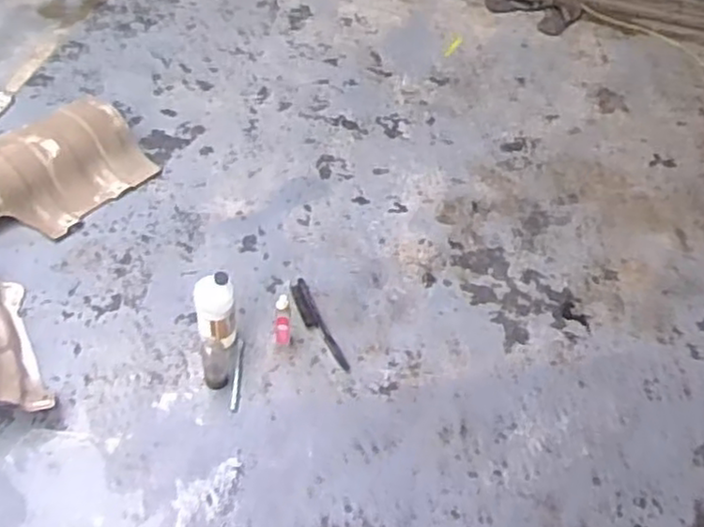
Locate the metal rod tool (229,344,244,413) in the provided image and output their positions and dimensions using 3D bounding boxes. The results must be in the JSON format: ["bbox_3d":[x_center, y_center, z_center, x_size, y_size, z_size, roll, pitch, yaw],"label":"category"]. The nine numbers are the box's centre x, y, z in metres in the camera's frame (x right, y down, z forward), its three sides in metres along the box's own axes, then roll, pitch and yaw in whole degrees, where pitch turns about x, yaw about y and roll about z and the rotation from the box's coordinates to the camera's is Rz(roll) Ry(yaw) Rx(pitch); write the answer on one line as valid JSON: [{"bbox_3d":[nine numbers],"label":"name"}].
[{"bbox_3d":[-0.258,0.257,1.665,0.021,0.008,0.172,4,49,-3],"label":"metal rod tool"}]

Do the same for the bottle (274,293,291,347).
[{"bbox_3d":[-0.158,0.128,1.664,0.037,0.170,0.037,-1,50,-7],"label":"bottle"}]

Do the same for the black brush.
[{"bbox_3d":[-0.086,0.144,1.774,0.050,0.026,0.281,-18,54,-20],"label":"black brush"}]

